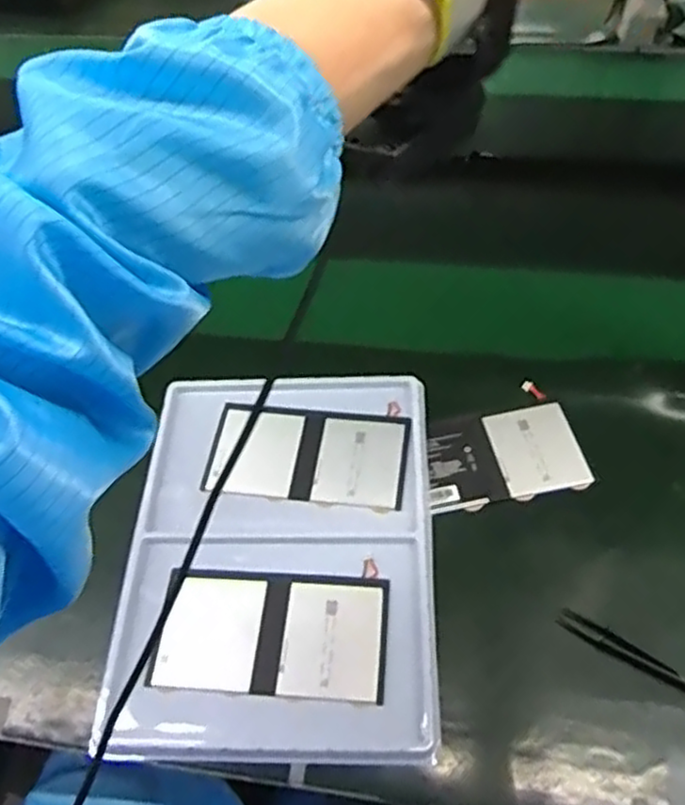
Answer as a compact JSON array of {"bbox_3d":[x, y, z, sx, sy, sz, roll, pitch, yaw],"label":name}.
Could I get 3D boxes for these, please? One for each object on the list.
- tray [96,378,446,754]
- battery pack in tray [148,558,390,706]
[{"bbox_3d":[-0.049,0.111,0.571,0.241,0.013,0.315,-1,53,3],"label":"tray"},{"bbox_3d":[-0.053,0.172,0.536,0.168,0.007,0.092,2,52,7],"label":"battery pack in tray"}]

